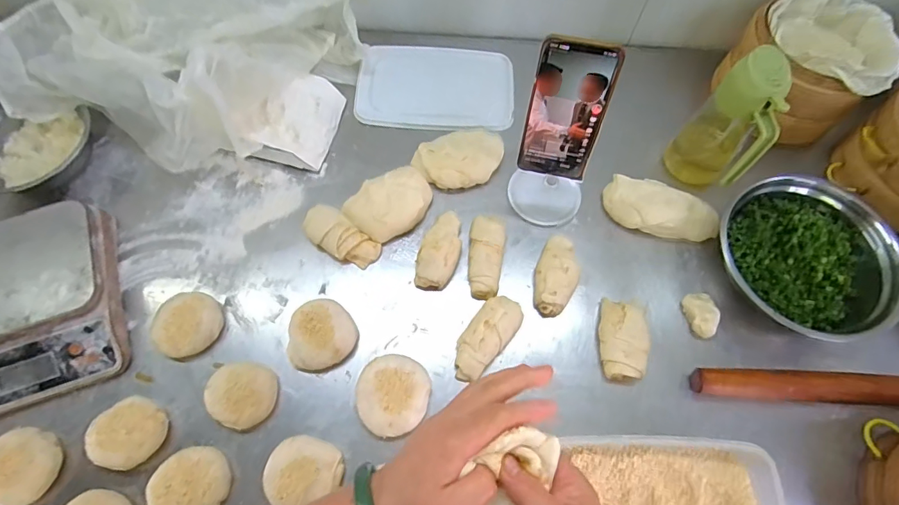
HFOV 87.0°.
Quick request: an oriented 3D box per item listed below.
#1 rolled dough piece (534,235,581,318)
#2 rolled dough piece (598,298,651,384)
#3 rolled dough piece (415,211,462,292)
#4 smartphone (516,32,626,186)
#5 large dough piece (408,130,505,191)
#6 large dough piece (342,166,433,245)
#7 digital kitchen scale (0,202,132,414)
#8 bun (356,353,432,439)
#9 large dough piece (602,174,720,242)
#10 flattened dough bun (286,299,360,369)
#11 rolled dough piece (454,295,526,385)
[{"bbox_3d":[0.131,0.026,0.573,0.052,0.036,0.102,13,67,5],"label":"rolled dough piece"},{"bbox_3d":[0.199,0.102,0.541,0.052,0.030,0.089,12,67,5],"label":"rolled dough piece"},{"bbox_3d":[-0.010,-0.006,0.585,0.046,0.036,0.105,15,67,6],"label":"rolled dough piece"},{"bbox_3d":[0.121,-0.142,0.490,0.078,0.159,0.005,12,51,5],"label":"smartphone"},{"bbox_3d":[0.015,-0.123,0.633,0.122,0.042,0.071,-18,68,-8],"label":"large dough piece"},{"bbox_3d":[-0.074,-0.064,0.606,0.108,0.039,0.077,-35,71,-14],"label":"large dough piece"},{"bbox_3d":[-0.466,0.058,0.541,0.158,0.060,0.211,-19,68,-8],"label":"digital kitchen scale"},{"bbox_3d":[-0.062,0.156,0.519,0.077,0.025,0.082,0,66,0],"label":"bun"},{"bbox_3d":[0.270,-0.054,0.609,0.141,0.045,0.064,15,67,6],"label":"large dough piece"},{"bbox_3d":[-0.148,0.094,0.544,0.077,0.028,0.075,0,66,0],"label":"flattened dough bun"},{"bbox_3d":[0.041,0.098,0.542,0.046,0.038,0.102,34,70,13],"label":"rolled dough piece"}]

